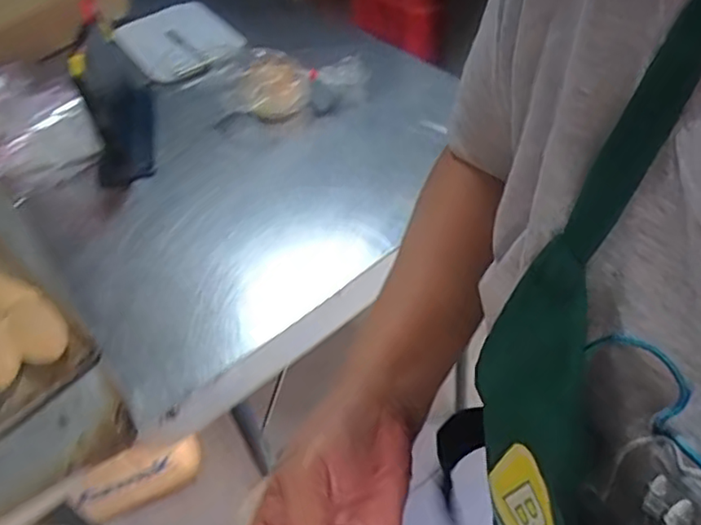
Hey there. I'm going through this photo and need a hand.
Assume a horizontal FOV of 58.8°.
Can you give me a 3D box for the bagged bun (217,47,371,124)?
[{"bbox_3d":[-0.077,-0.237,0.831,0.194,0.082,0.091,-10,46,-2],"label":"bagged bun"}]

